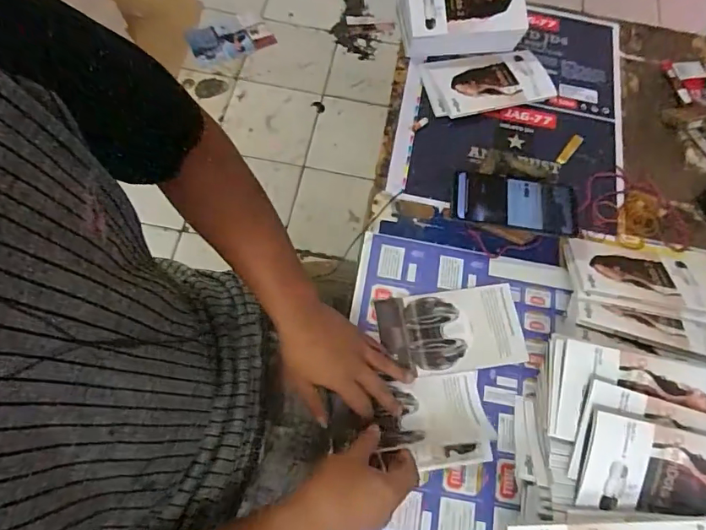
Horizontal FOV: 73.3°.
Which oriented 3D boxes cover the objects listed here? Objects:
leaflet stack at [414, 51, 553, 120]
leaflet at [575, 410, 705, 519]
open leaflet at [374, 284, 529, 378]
[{"bbox_3d":[0.208,-0.281,0.733,0.192,0.020,0.110,-9,68,-6],"label":"leaflet stack"},{"bbox_3d":[0.309,0.199,0.446,0.171,0.011,0.085,11,87,7],"label":"leaflet"},{"bbox_3d":[0.122,0.082,0.588,0.173,0.006,0.099,-6,71,-6],"label":"open leaflet"}]

